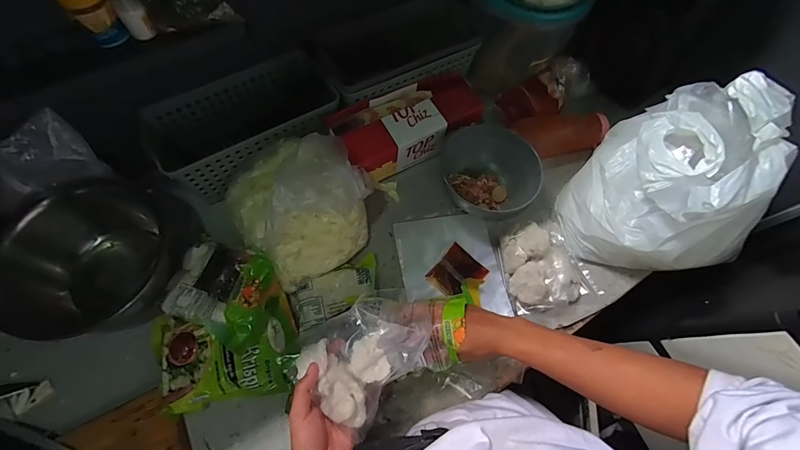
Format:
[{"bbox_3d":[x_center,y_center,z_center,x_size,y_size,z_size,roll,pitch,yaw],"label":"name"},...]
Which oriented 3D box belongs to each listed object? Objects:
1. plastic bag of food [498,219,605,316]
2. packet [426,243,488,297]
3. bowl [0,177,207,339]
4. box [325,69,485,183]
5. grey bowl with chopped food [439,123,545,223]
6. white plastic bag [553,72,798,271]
[{"bbox_3d":[0.229,0.059,0.551,0.128,0.034,0.129,-8,66,-7],"label":"plastic bag of food"},{"bbox_3d":[0.089,0.074,0.551,0.065,0.010,0.079,41,70,15],"label":"packet"},{"bbox_3d":[-0.405,0.036,0.491,0.228,0.101,0.182,-39,73,-19],"label":"bowl"},{"bbox_3d":[0.017,-0.175,0.614,0.256,0.074,0.117,-31,71,-16],"label":"box"},{"bbox_3d":[0.151,-0.092,0.602,0.154,0.073,0.144,1,65,-3],"label":"grey bowl with chopped food"},{"bbox_3d":[0.385,-0.069,0.492,0.199,0.227,0.216,41,69,14],"label":"white plastic bag"}]

